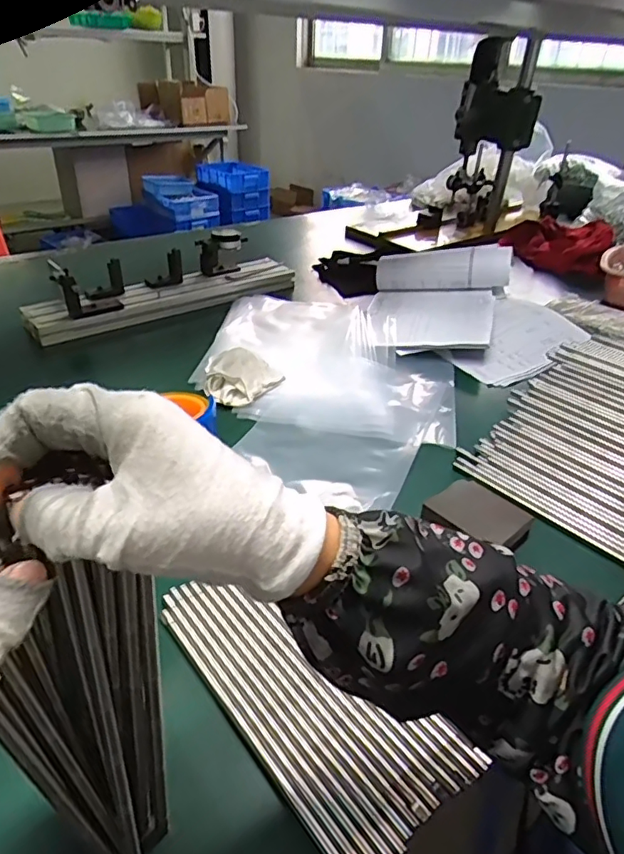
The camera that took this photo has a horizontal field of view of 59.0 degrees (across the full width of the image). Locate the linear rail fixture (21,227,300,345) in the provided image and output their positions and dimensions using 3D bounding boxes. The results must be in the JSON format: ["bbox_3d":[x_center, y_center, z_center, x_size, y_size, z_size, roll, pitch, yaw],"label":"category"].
[{"bbox_3d":[-0.245,-0.254,0.955,0.476,0.091,0.113,-23,41,-30],"label":"linear rail fixture"}]

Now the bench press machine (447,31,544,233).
[{"bbox_3d":[0.428,-0.680,1.323,0.169,0.392,0.227,7,33,9],"label":"bench press machine"}]

